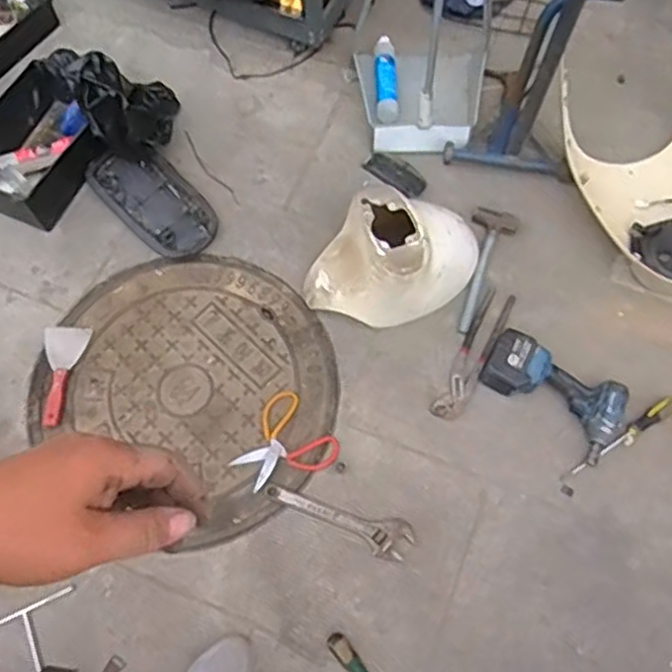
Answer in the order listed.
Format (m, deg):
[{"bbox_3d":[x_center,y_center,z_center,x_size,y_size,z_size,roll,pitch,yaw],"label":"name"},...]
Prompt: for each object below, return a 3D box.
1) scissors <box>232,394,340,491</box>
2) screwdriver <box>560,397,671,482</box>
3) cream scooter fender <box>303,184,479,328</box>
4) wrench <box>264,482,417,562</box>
[{"bbox_3d":[-0.105,0.211,1.325,0.172,0.009,0.169,-40,77,-13],"label":"scissors"},{"bbox_3d":[0.545,0.196,1.330,0.282,0.026,0.035,-31,75,-11],"label":"screwdriver"},{"bbox_3d":[0.118,-0.154,1.373,0.321,0.195,0.232,15,71,4],"label":"cream scooter fender"},{"bbox_3d":[0.004,0.332,1.270,0.282,0.015,0.071,20,73,5],"label":"wrench"}]

